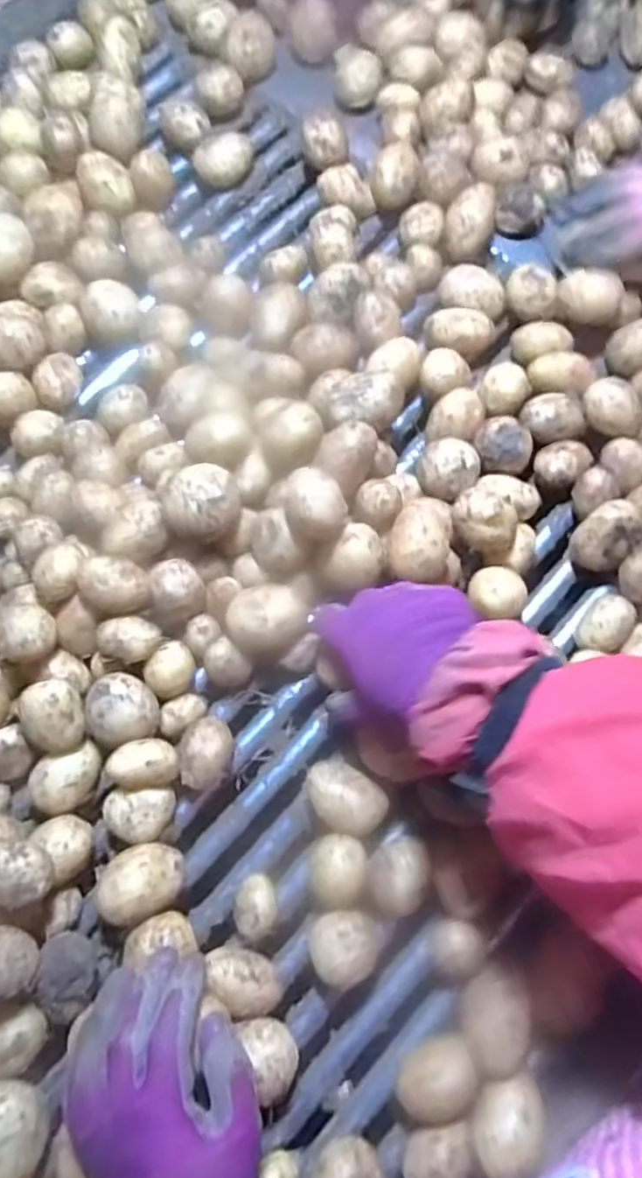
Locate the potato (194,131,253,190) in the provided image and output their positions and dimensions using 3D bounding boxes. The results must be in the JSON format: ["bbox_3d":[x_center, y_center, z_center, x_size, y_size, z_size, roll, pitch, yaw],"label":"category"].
[{"bbox_3d":[-0.092,-0.405,0.633,0.053,0.038,0.044,-13,76,1],"label":"potato"}]

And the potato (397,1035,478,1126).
[{"bbox_3d":[0.074,0.308,0.420,0.048,0.043,0.035,-28,77,-3],"label":"potato"}]

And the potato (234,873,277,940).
[{"bbox_3d":[-0.044,0.214,0.452,0.027,0.028,0.037,-2,77,3],"label":"potato"}]

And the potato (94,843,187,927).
[{"bbox_3d":[-0.117,0.195,0.446,0.052,0.048,0.044,-26,77,-2],"label":"potato"}]

